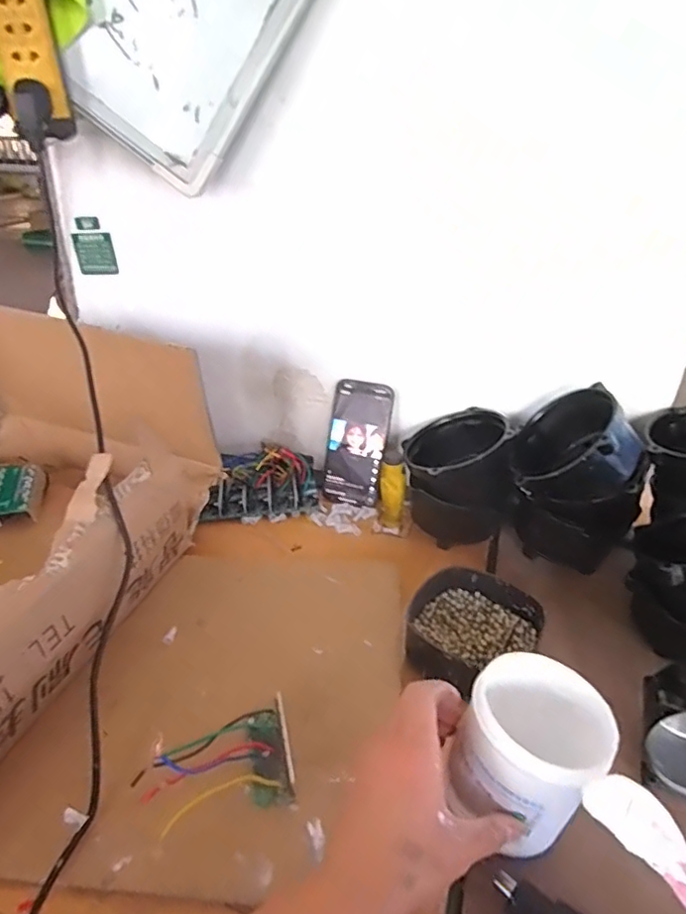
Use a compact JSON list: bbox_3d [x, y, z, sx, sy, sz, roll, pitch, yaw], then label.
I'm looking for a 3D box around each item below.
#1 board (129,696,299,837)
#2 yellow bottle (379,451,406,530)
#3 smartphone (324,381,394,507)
[{"bbox_3d":[-0.097,0.230,0.450,0.111,0.023,0.088,-8,31,-15],"label":"board"},{"bbox_3d":[0.063,0.041,0.719,0.031,0.106,0.040,7,31,9],"label":"yellow bottle"},{"bbox_3d":[0.018,-0.019,0.775,0.078,0.161,0.017,13,10,19],"label":"smartphone"}]

